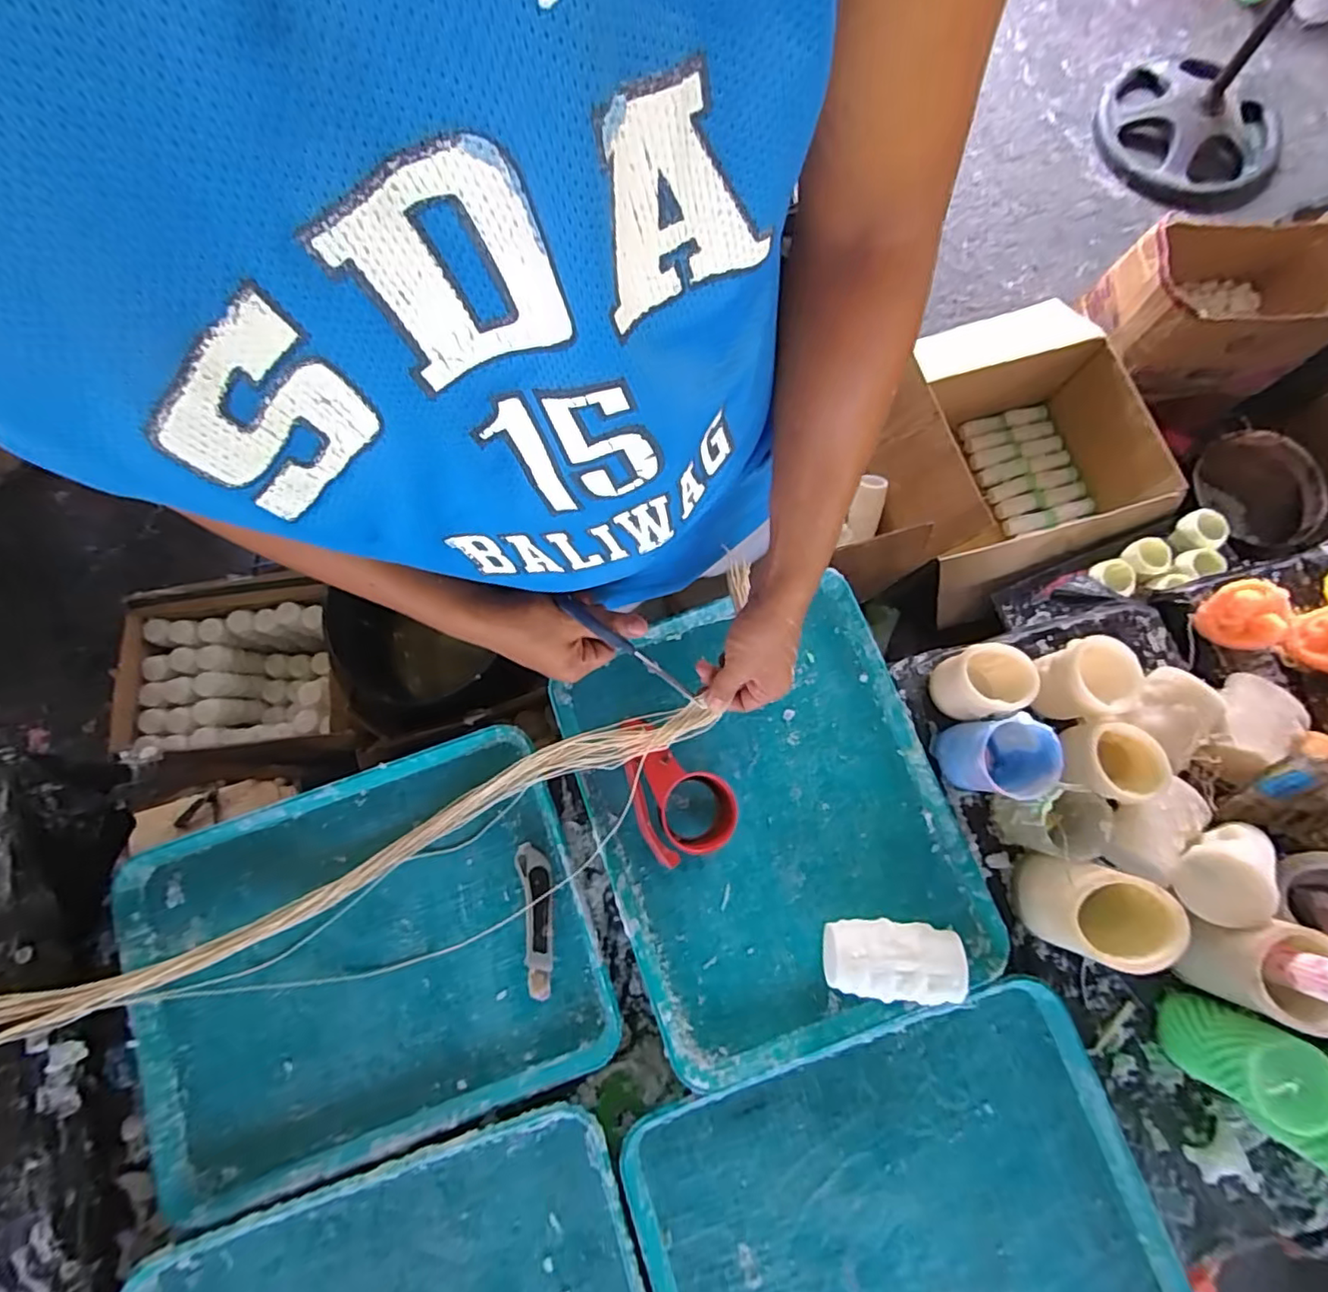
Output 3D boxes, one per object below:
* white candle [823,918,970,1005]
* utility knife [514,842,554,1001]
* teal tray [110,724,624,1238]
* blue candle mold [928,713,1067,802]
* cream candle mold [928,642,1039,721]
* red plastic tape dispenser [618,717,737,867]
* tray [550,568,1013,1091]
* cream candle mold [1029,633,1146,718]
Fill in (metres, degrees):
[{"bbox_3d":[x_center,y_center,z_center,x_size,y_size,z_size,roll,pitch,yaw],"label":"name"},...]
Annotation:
[{"bbox_3d":[0.217,0.296,0.569,0.120,0.065,0.064,4,77,1],"label":"white candle"},{"bbox_3d":[-0.128,0.276,0.603,0.036,0.017,0.145,-8,77,-1],"label":"utility knife"},{"bbox_3d":[-0.295,0.305,0.593,0.430,0.029,0.340,-19,78,-4],"label":"teal tray"},{"bbox_3d":[0.322,0.111,0.590,0.075,0.098,0.072,-10,77,-2],"label":"blue candle mold"},{"bbox_3d":[0.318,0.038,0.609,0.064,0.085,0.069,0,77,1],"label":"cream candle mold"},{"bbox_3d":[0.014,0.139,0.606,0.094,0.067,0.142,-17,78,-3],"label":"red plastic tape dispenser"},{"bbox_3d":[0.104,0.166,0.617,0.345,0.022,0.433,-19,78,-4],"label":"tray"},{"bbox_3d":[0.419,0.034,0.602,0.067,0.087,0.072,0,77,1],"label":"cream candle mold"}]

